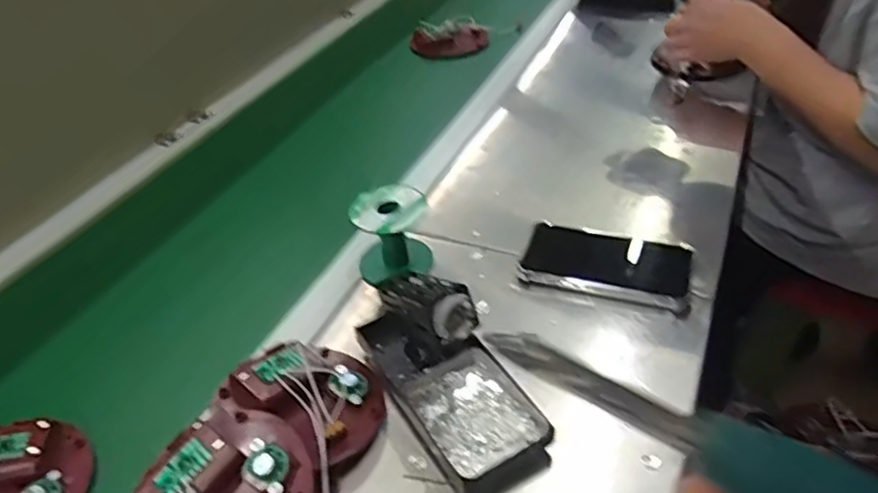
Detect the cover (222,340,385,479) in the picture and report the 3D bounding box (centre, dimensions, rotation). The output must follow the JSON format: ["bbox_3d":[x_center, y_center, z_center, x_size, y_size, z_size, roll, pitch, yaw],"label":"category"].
[{"bbox_3d":[-0.092,0.100,0.480,0.111,0.035,0.101,22,46,28],"label":"cover"}]

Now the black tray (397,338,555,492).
[{"bbox_3d":[0.025,0.133,0.468,0.075,0.044,0.101,-24,43,-22],"label":"black tray"}]

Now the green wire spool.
[{"bbox_3d":[-0.043,-0.009,0.599,0.068,0.071,0.059,-11,39,-6],"label":"green wire spool"}]

